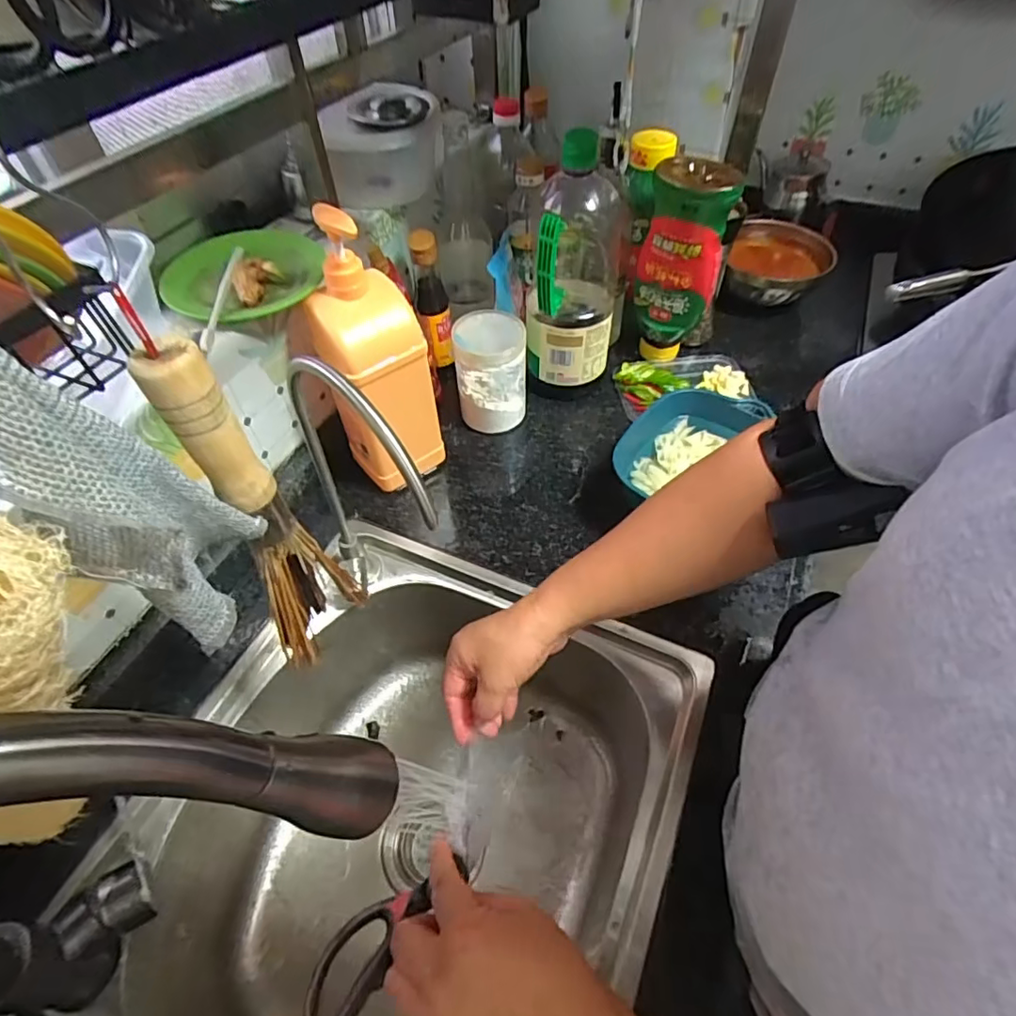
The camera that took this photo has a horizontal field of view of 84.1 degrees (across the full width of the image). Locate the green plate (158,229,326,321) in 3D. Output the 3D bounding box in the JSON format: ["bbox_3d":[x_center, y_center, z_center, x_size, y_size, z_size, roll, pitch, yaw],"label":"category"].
[{"bbox_3d":[-0.248,-0.220,0.530,0.144,0.025,0.137,0,52,0],"label":"green plate"}]

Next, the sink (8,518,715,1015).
[{"bbox_3d":[-0.082,0.302,0.531,0.396,0.213,0.453,20,55,15],"label":"sink"}]

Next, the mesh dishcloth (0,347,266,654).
[{"bbox_3d":[-0.158,-0.003,0.242,0.047,0.160,0.067,38,61,26],"label":"mesh dishcloth"}]

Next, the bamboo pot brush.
[{"bbox_3d":[-0.138,0.010,0.330,0.057,0.265,0.043,-24,56,-17],"label":"bamboo pot brush"}]

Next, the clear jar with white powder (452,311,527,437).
[{"bbox_3d":[-0.020,-0.161,0.682,0.082,0.127,0.074,-2,52,-1],"label":"clear jar with white powder"}]

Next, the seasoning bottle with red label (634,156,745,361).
[{"bbox_3d":[0.206,-0.285,0.693,0.090,0.238,0.062,8,53,7],"label":"seasoning bottle with red label"}]

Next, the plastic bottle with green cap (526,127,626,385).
[{"bbox_3d":[0.078,-0.278,0.644,0.102,0.258,0.100,8,53,6],"label":"plastic bottle with green cap"}]

